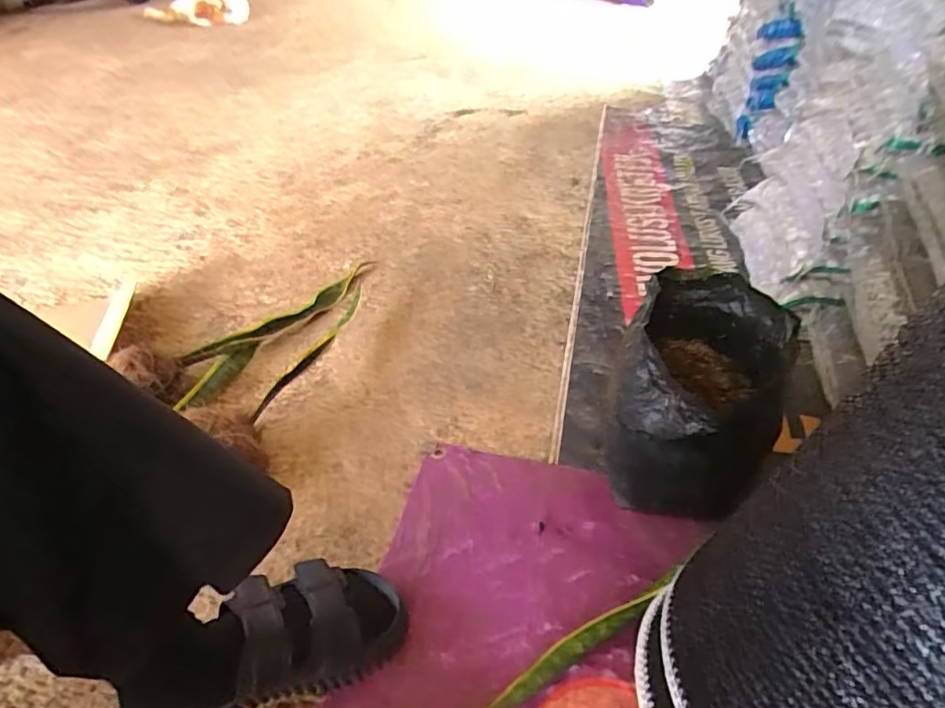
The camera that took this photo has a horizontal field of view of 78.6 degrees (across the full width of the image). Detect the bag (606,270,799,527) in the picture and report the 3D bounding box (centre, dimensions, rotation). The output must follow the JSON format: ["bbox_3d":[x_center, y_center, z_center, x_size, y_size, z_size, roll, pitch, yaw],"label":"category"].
[{"bbox_3d":[0.242,0.051,0.645,0.162,0.187,0.221,14,43,17],"label":"bag"}]

